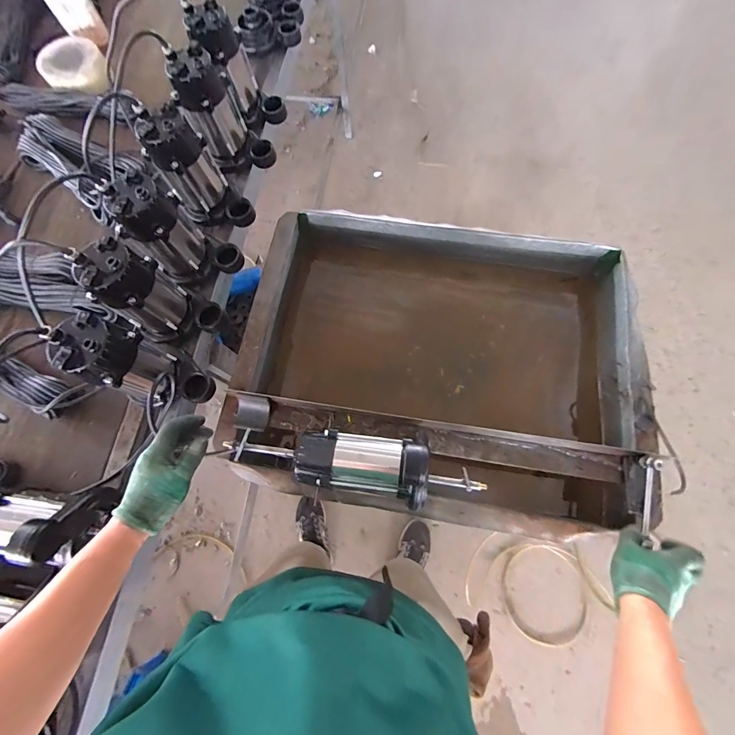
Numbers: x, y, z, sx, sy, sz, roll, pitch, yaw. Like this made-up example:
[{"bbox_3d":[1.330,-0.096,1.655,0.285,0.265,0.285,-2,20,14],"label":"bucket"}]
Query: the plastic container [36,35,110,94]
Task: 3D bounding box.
[{"bbox_3d":[-0.729,-0.746,0.892,0.146,0.061,0.172,-32,74,-8],"label":"plastic container"}]

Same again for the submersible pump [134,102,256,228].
[{"bbox_3d":[-0.324,-0.367,0.691,0.136,0.193,0.105,41,78,13],"label":"submersible pump"}]

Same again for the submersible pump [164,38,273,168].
[{"bbox_3d":[-0.299,-0.530,0.742,0.146,0.195,0.121,-18,73,-4],"label":"submersible pump"}]

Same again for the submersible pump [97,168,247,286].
[{"bbox_3d":[-0.340,-0.239,0.650,0.137,0.187,0.108,20,75,8],"label":"submersible pump"}]

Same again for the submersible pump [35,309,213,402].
[{"bbox_3d":[-0.358,-0.004,0.575,0.148,0.190,0.107,19,74,8],"label":"submersible pump"}]

